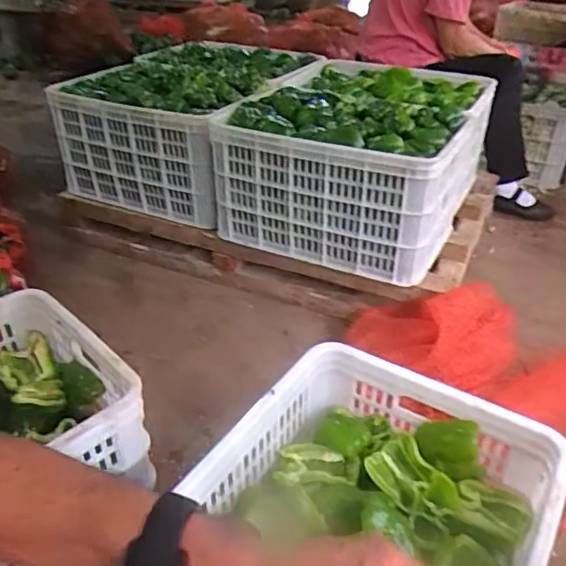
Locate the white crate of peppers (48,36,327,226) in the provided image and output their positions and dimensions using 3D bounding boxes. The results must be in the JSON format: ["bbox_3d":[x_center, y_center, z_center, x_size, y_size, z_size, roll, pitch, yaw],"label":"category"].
[{"bbox_3d":[-0.240,-0.435,1.558,0.460,0.308,0.584,16,37,21],"label":"white crate of peppers"}]

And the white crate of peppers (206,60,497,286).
[{"bbox_3d":[0.201,-0.330,1.436,0.487,0.296,0.680,15,37,20],"label":"white crate of peppers"}]

